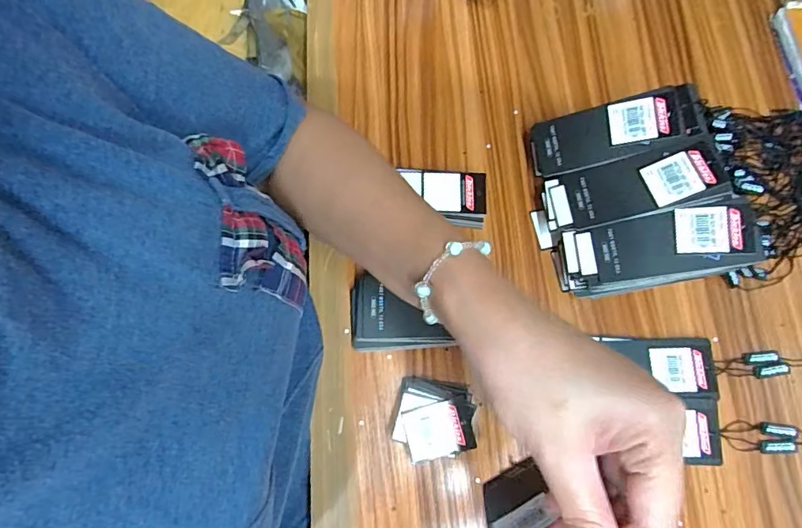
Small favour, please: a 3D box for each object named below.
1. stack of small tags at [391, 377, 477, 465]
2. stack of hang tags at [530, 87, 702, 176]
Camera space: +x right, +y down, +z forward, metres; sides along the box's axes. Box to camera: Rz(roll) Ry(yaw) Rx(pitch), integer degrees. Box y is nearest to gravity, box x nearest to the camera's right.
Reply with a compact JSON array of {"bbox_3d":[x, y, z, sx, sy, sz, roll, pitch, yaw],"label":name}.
[{"bbox_3d":[0.026,0.120,0.353,0.058,0.025,0.058,8,76,2],"label":"stack of small tags"},{"bbox_3d":[0.173,-0.106,0.379,0.126,0.027,0.048,-11,75,22],"label":"stack of hang tags"}]

